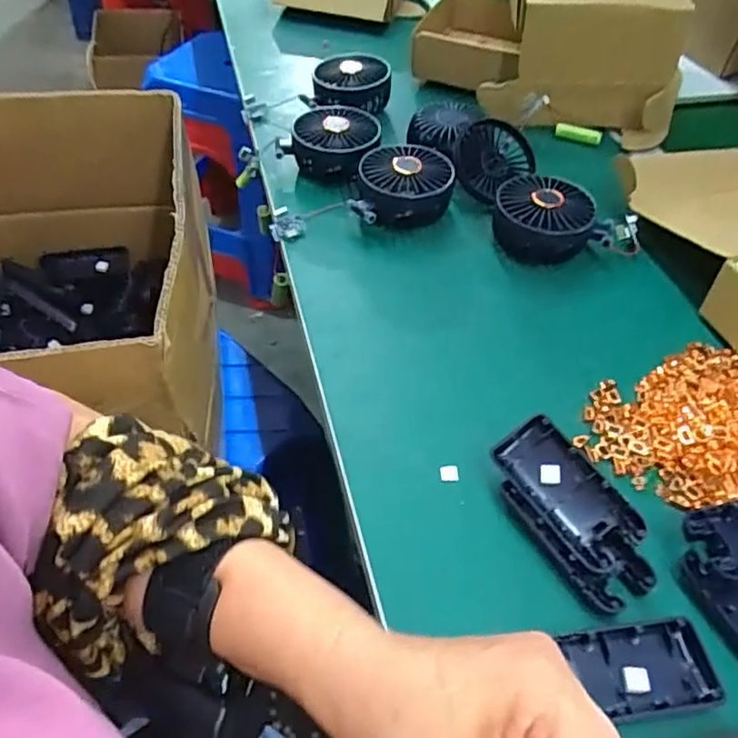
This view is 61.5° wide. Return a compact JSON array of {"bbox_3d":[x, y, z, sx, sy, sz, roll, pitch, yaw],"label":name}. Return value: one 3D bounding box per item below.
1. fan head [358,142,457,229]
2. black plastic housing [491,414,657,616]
[{"bbox_3d":[0.034,-0.170,0.585,0.087,0.050,0.079,-3,48,-8],"label":"fan head"},{"bbox_3d":[0.121,0.085,0.370,0.049,0.027,0.112,-22,64,-20],"label":"black plastic housing"}]

